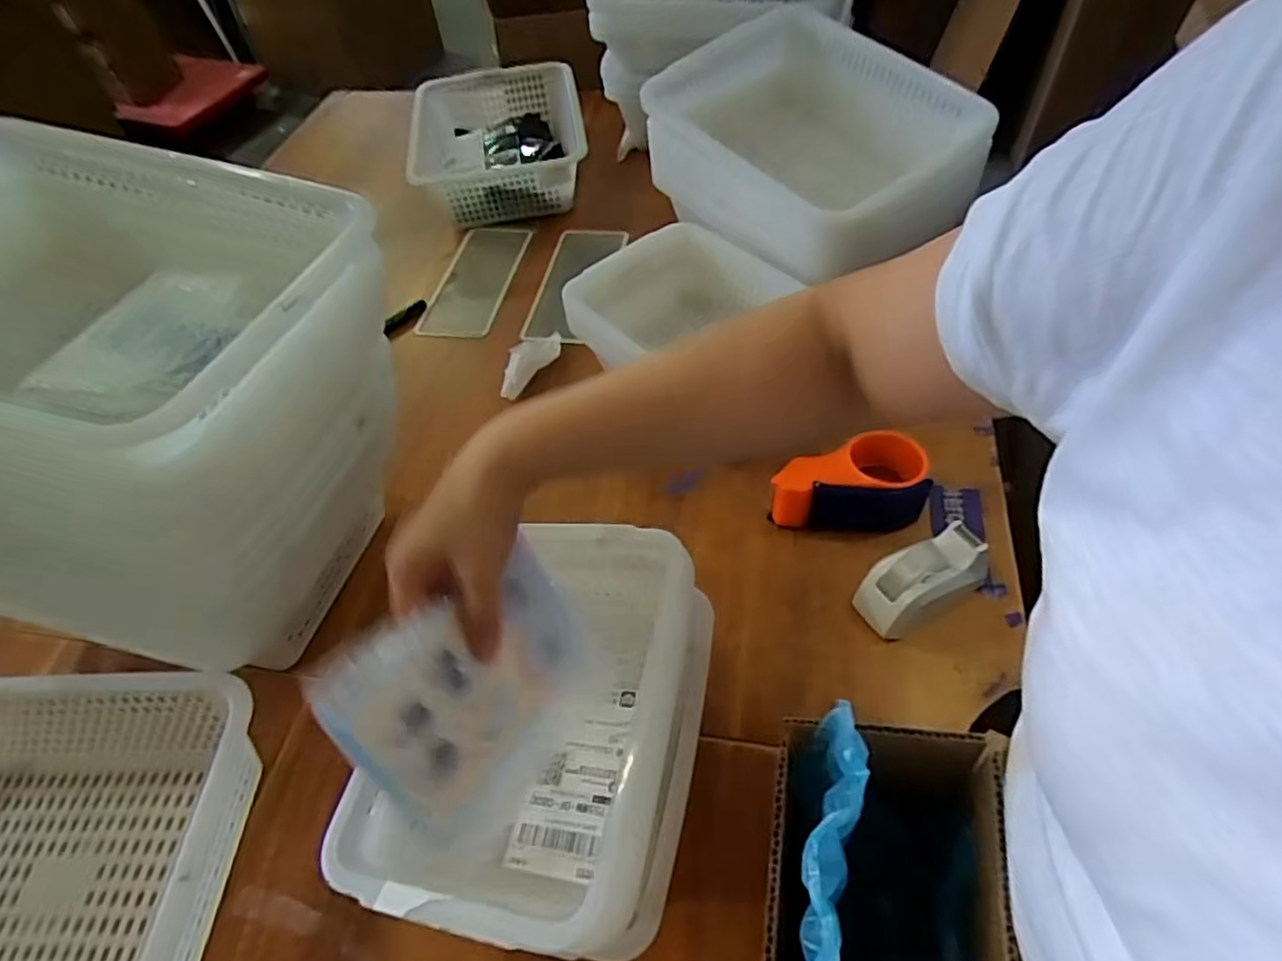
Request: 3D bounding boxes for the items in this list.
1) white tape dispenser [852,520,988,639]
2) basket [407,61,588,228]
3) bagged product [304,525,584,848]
[{"bbox_3d":[0.249,0.085,0.602,0.113,0.067,0.055,-25,54,-13],"label":"white tape dispenser"},{"bbox_3d":[-0.235,-0.539,1.117,0.278,0.116,0.325,-9,52,-1],"label":"basket"},{"bbox_3d":[-0.094,0.110,0.389,0.014,0.124,0.149,-6,31,42],"label":"bagged product"}]

